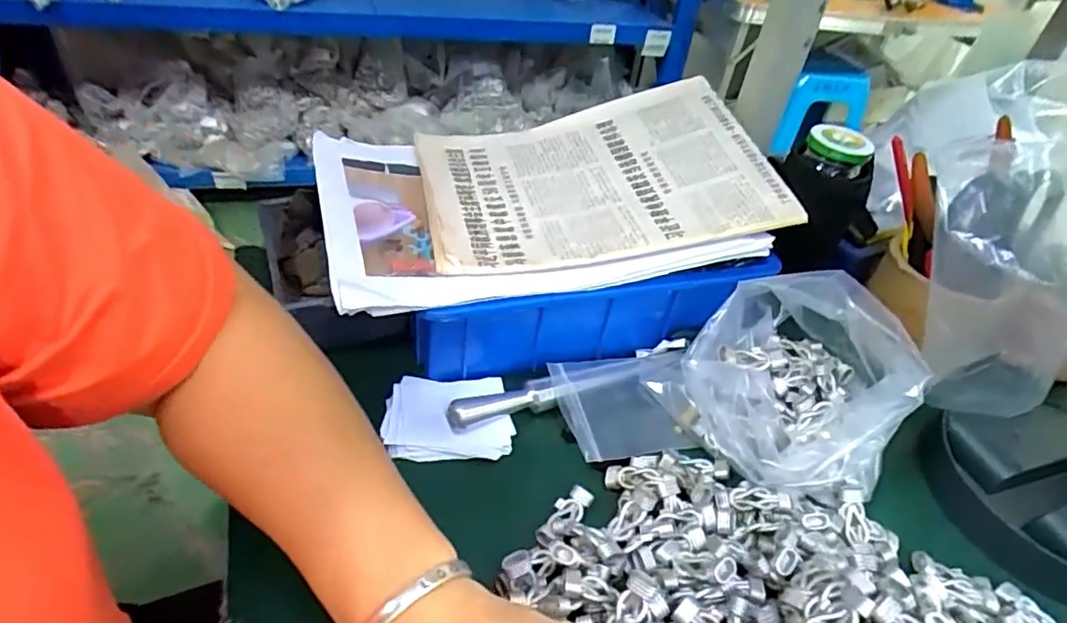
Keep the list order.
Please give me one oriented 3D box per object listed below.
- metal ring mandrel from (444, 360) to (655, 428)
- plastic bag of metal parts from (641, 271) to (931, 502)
[{"bbox_3d":[0.016,0.056,0.435,0.158,0.018,0.015,-13,44,-24],"label":"metal ring mandrel"},{"bbox_3d":[0.185,0.045,0.409,0.139,0.095,0.134,-17,46,-28],"label":"plastic bag of metal parts"}]

